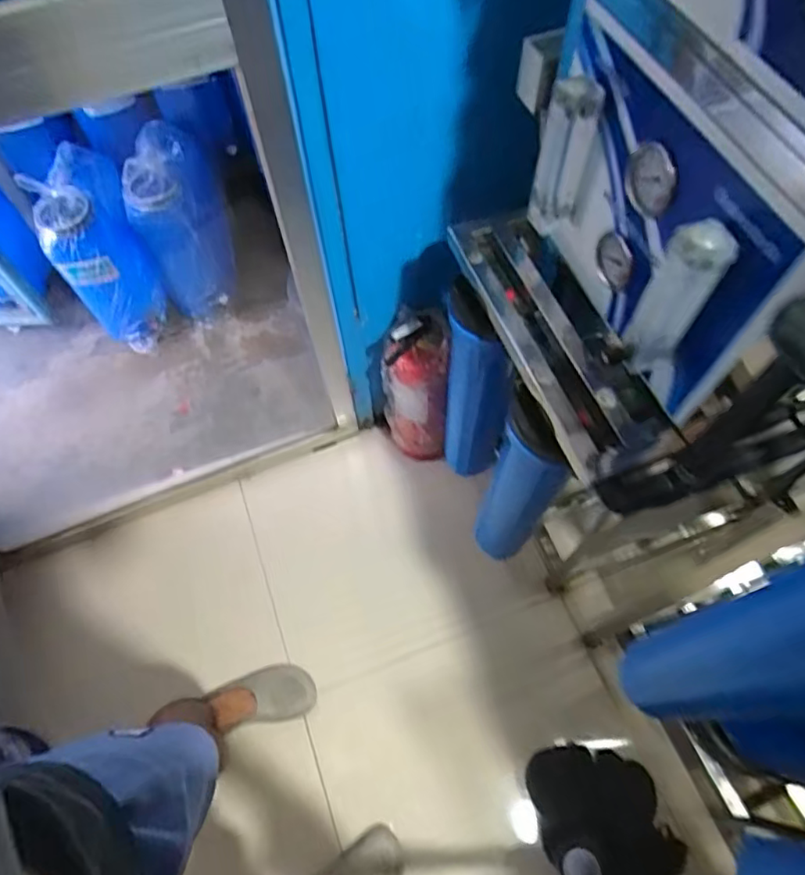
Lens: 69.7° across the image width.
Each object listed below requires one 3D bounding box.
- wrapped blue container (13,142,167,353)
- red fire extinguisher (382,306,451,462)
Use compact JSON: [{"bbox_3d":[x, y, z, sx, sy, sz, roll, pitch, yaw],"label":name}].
[{"bbox_3d":[-0.763,-0.464,1.508,0.227,0.436,0.266,-31,66,-13],"label":"wrapped blue container"},{"bbox_3d":[0.035,-0.091,1.236,0.165,0.473,0.116,24,68,11],"label":"red fire extinguisher"}]

